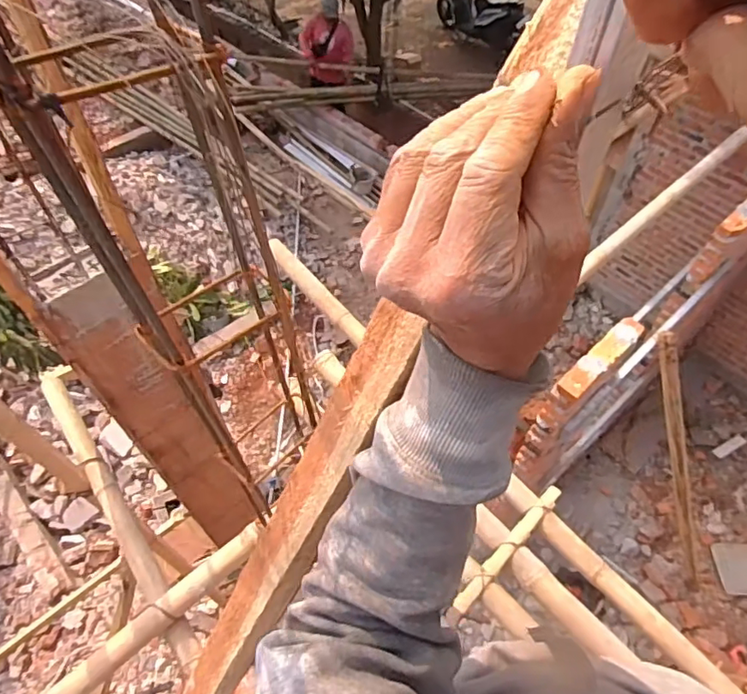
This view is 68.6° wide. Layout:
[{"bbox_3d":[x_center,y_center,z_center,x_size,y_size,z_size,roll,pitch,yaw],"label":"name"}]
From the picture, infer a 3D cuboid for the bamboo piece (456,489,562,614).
[{"bbox_3d":[0.341,0.495,1.368,0.387,0.027,0.040,-38,62,-24],"label":"bamboo piece"}]

